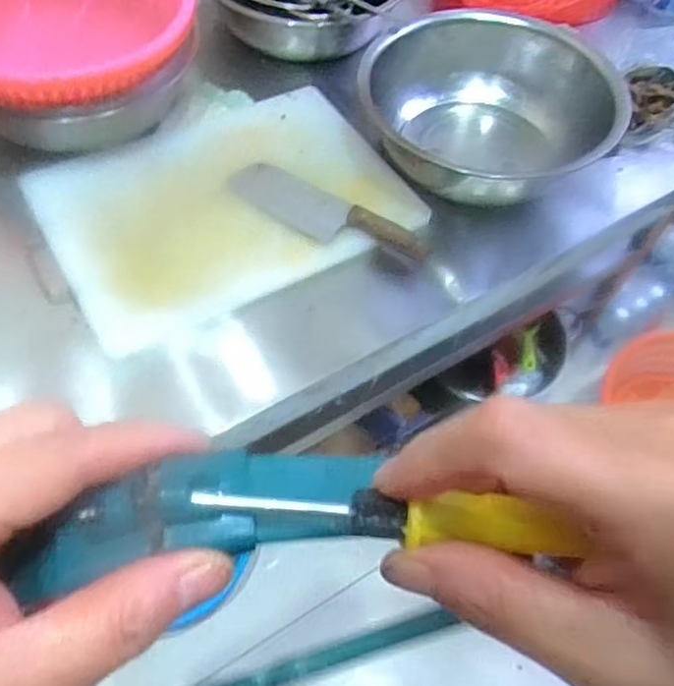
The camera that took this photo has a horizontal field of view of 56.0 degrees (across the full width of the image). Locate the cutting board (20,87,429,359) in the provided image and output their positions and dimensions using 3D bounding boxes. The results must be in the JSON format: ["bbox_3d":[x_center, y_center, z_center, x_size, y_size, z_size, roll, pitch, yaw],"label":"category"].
[{"bbox_3d":[-0.149,-0.192,0.845,0.438,0.035,0.321,-26,62,-18],"label":"cutting board"}]

